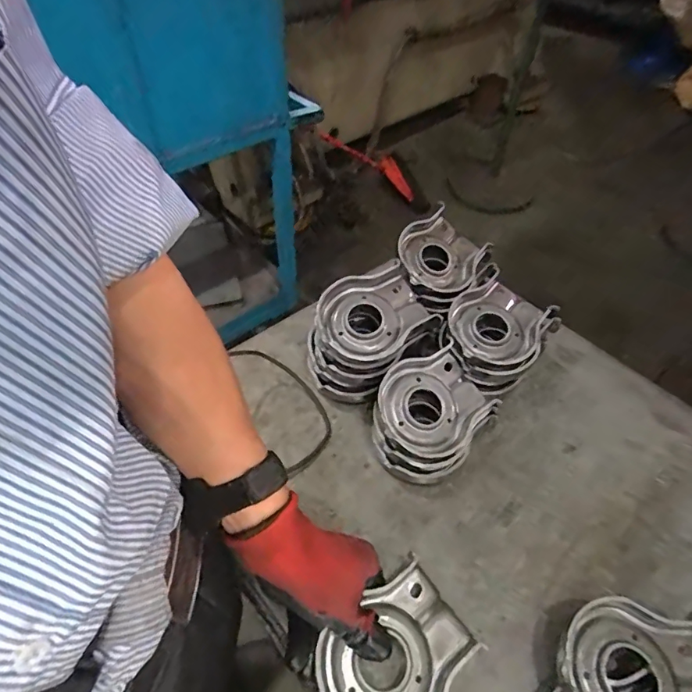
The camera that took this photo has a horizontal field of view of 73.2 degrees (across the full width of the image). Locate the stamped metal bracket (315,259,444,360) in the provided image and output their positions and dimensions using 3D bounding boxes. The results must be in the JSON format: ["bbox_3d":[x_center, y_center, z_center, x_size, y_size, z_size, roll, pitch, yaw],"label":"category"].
[{"bbox_3d":[0.033,-0.037,0.527,0.128,0.039,0.101,-27,54,-24],"label":"stamped metal bracket"}]

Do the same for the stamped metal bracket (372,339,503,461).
[{"bbox_3d":[0.091,0.056,0.491,0.101,0.028,0.120,47,62,5],"label":"stamped metal bracket"}]

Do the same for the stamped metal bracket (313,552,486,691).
[{"bbox_3d":[0.041,0.245,0.365,0.121,0.029,0.090,-29,55,-25],"label":"stamped metal bracket"}]

